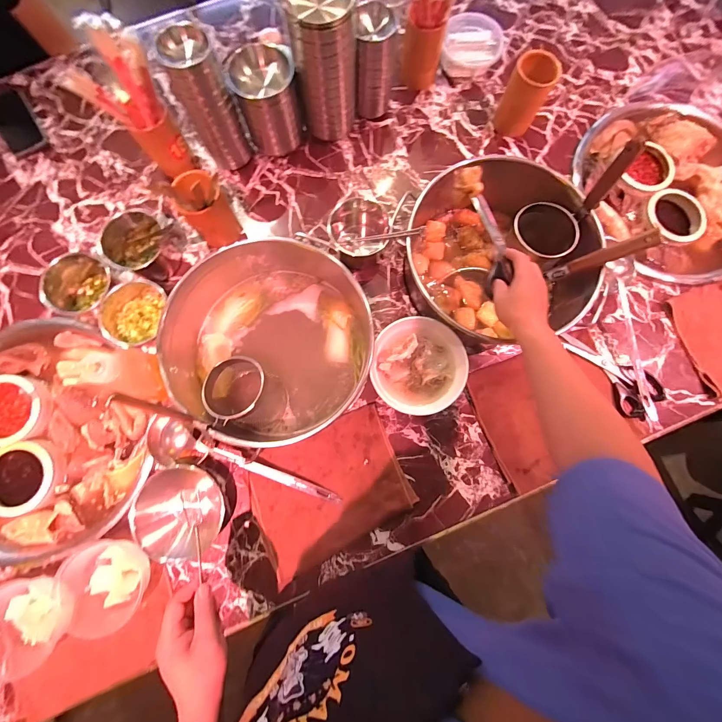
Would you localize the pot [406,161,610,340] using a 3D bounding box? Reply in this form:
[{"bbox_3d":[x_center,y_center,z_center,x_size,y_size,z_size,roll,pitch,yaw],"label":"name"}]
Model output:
[{"bbox_3d":[0.270,-0.227,0.663,0.365,0.161,0.302,29,82,4],"label":"pot"}]

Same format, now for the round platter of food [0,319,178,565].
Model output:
[{"bbox_3d":[-0.600,0.135,0.611,0.423,0.062,0.410,0,81,-1],"label":"round platter of food"}]

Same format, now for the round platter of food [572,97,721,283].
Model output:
[{"bbox_3d":[0.681,-0.383,0.689,0.382,0.047,0.418,0,81,-1],"label":"round platter of food"}]

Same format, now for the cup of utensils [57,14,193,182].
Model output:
[{"bbox_3d":[-0.404,-0.452,0.596,0.093,0.228,0.121,37,82,5],"label":"cup of utensils"}]

